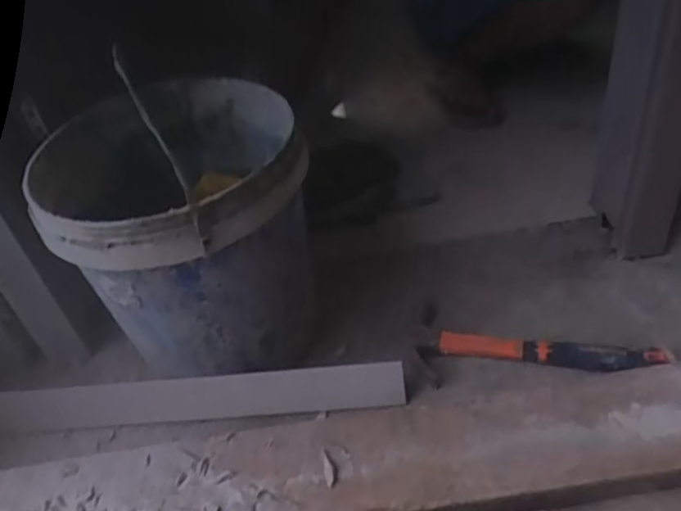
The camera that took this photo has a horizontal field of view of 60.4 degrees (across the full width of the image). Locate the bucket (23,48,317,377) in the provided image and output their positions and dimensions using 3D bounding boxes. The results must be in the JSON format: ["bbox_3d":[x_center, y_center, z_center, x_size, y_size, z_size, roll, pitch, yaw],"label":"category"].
[{"bbox_3d":[-0.177,-0.020,0.731,0.290,0.294,0.298,-6,39,5],"label":"bucket"}]

